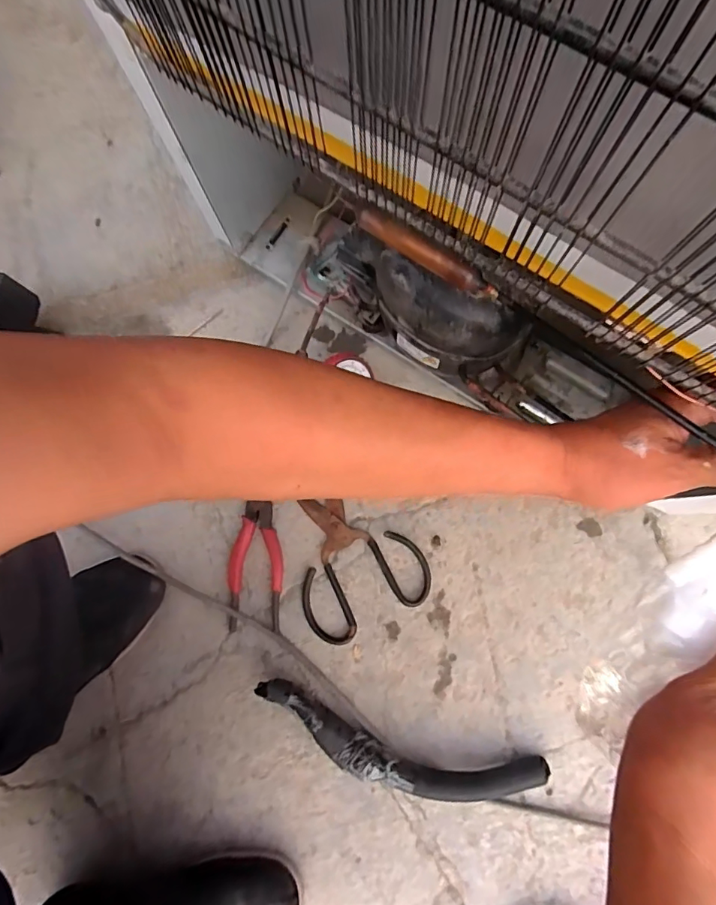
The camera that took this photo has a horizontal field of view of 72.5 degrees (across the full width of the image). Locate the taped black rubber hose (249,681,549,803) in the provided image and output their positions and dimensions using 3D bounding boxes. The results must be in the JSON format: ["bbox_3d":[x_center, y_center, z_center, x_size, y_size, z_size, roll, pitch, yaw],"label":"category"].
[{"bbox_3d":[0.038,0.308,0.503,0.307,0.042,0.073,16,83,4],"label":"taped black rubber hose"}]

